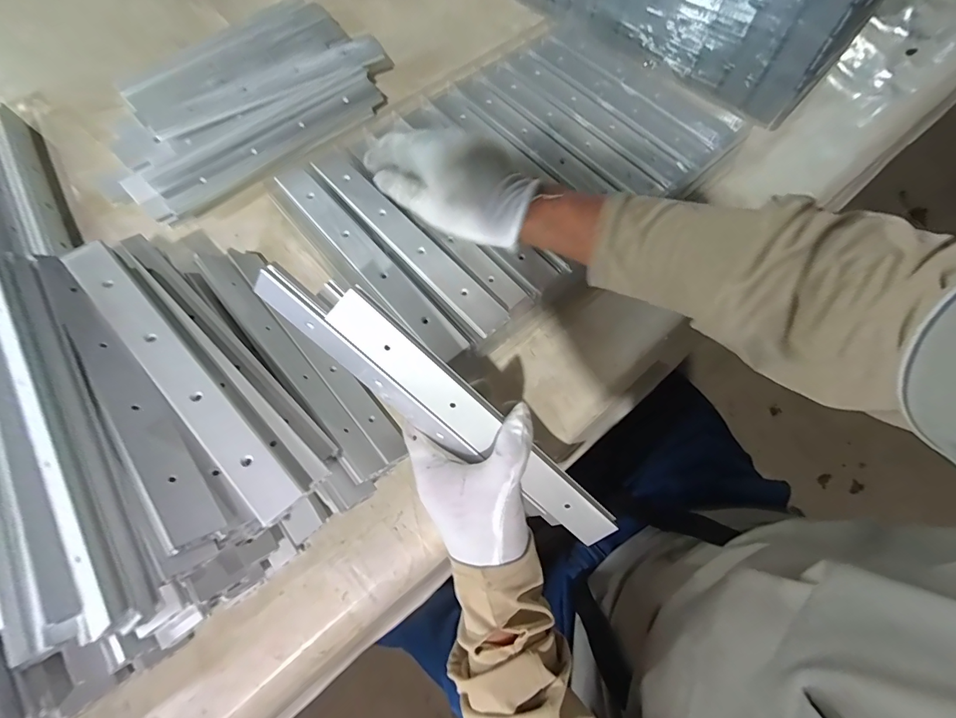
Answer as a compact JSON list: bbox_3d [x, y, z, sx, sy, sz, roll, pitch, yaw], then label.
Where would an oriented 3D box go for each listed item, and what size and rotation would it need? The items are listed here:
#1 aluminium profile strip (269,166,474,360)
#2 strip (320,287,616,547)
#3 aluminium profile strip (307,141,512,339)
[{"bbox_3d":[-0.104,-0.096,0.395,0.031,0.006,0.262,-40,74,-14],"label":"aluminium profile strip"},{"bbox_3d":[0.002,0.050,0.303,0.258,0.009,0.031,43,104,-12],"label":"strip"},{"bbox_3d":[-0.070,-0.119,0.398,0.035,0.009,0.263,-40,74,-14],"label":"aluminium profile strip"}]

